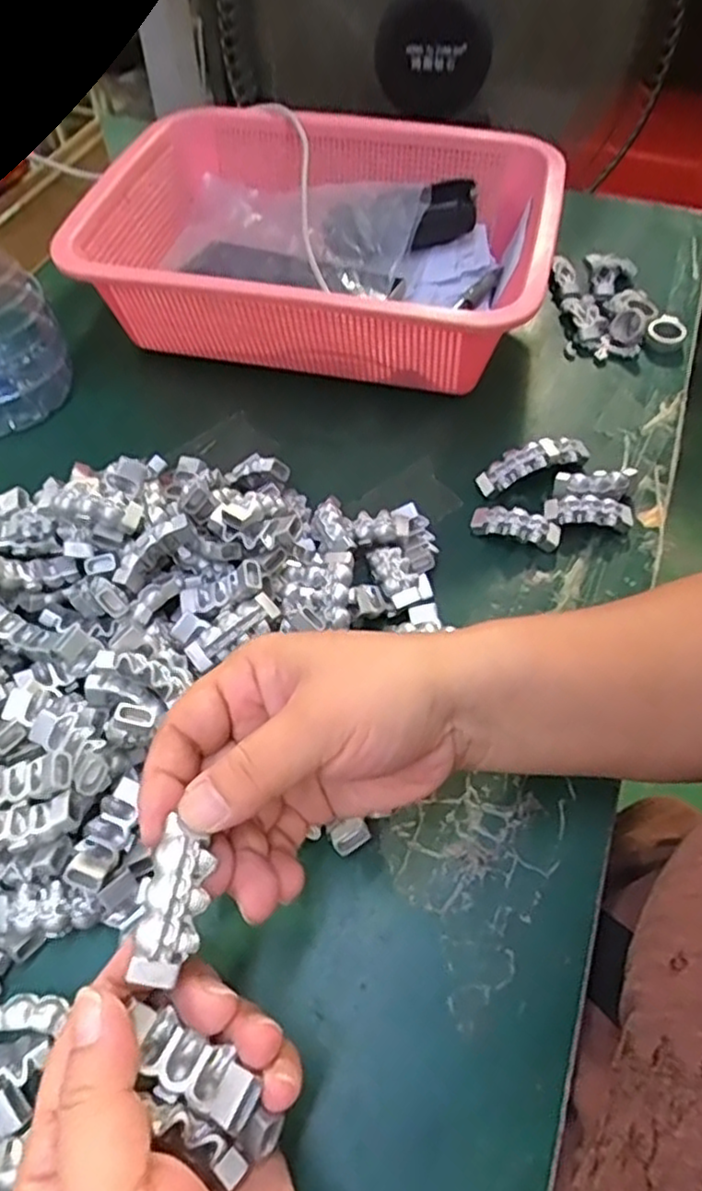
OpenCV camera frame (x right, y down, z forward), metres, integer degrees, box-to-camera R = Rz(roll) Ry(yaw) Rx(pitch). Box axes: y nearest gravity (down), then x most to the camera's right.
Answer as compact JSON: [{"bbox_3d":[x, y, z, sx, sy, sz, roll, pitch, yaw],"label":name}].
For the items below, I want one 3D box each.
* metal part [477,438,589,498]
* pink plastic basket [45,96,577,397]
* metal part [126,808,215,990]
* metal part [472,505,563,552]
[{"bbox_3d":[0.109,-0.079,0.409,0.070,0.023,0.020,-23,59,-15],"label":"metal part"},{"bbox_3d":[-0.017,-0.249,0.492,0.291,0.092,0.232,11,56,8],"label":"pink plastic basket"},{"bbox_3d":[-0.054,0.094,0.211,0.018,0.009,0.043,4,66,3],"label":"metal part"},{"bbox_3d":[0.093,-0.040,0.391,0.048,0.012,0.018,13,57,9],"label":"metal part"}]

